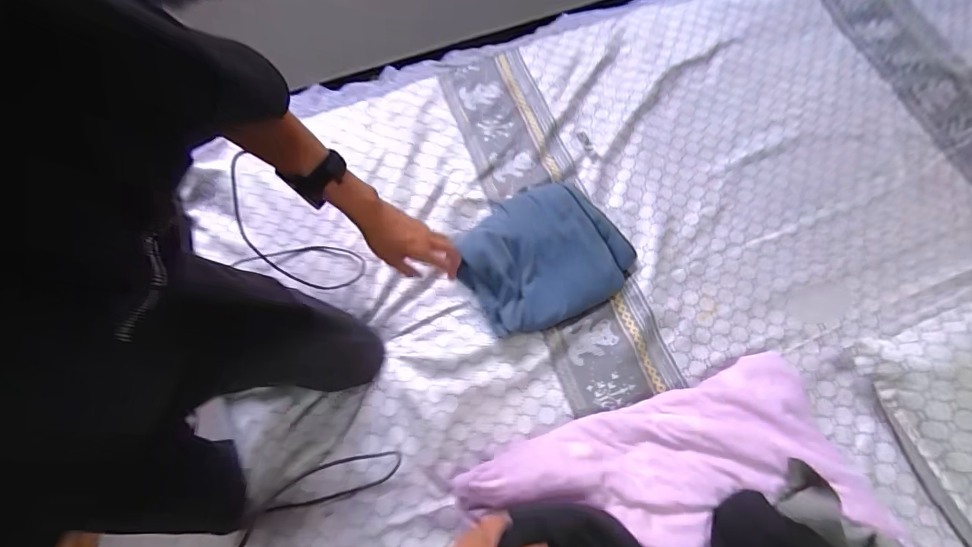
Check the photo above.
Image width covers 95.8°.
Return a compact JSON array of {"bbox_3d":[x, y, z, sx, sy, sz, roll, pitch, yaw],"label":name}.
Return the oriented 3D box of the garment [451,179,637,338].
[{"bbox_3d":[0.104,-0.042,0.818,0.303,0.079,0.255,-31,70,-11],"label":"garment"}]

